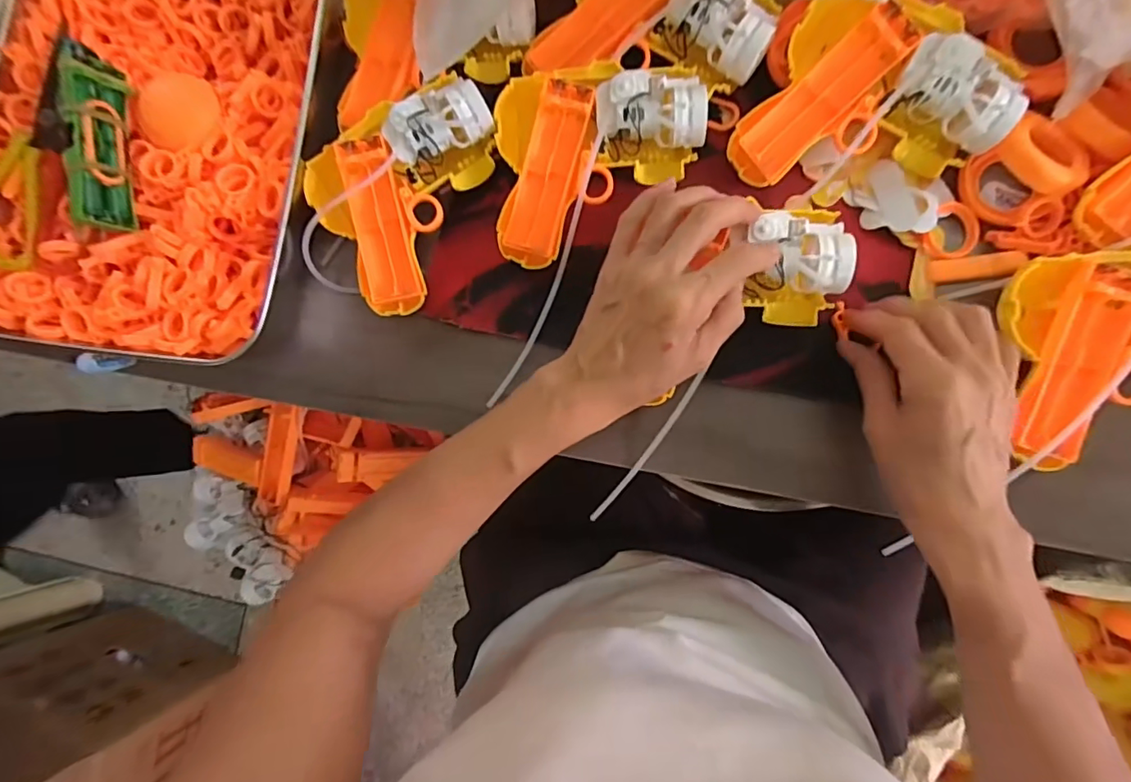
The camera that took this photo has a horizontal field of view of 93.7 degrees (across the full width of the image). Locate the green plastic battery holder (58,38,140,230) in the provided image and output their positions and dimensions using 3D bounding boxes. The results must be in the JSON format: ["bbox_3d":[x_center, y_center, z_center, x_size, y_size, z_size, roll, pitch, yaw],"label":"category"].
[{"bbox_3d":[-0.311,-0.168,0.352,0.025,0.033,0.117,-7,84,6],"label":"green plastic battery holder"}]

